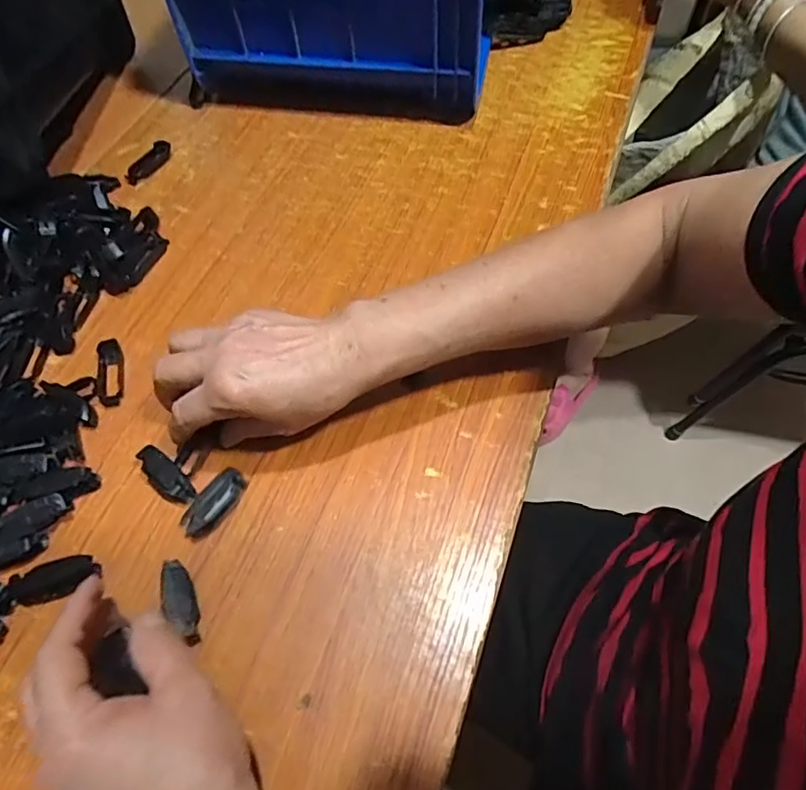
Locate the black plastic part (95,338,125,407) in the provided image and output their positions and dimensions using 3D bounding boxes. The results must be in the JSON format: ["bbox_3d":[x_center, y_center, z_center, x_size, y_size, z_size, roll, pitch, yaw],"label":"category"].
[{"bbox_3d":[-0.229,-0.019,0.434,0.017,0.012,0.057,-13,59,-6],"label":"black plastic part"}]

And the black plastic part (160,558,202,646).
[{"bbox_3d":[-0.136,0.125,0.338,0.015,0.016,0.050,-22,61,-11],"label":"black plastic part"}]

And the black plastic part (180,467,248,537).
[{"bbox_3d":[-0.125,0.071,0.370,0.017,0.016,0.049,34,66,20],"label":"black plastic part"}]

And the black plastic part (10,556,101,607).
[{"bbox_3d":[-0.220,0.116,0.351,0.051,0.014,0.022,-13,59,-6],"label":"black plastic part"}]

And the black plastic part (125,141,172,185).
[{"bbox_3d":[-0.259,-0.237,0.566,0.017,0.013,0.058,26,63,16],"label":"black plastic part"}]

